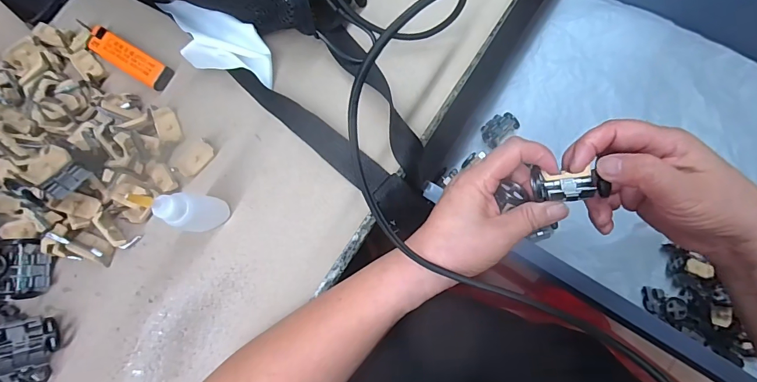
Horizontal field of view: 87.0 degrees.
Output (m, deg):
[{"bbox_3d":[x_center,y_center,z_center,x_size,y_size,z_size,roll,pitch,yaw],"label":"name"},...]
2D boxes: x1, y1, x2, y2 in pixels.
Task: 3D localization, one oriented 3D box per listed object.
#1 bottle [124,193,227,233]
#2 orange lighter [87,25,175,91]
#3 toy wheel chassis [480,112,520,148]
[{"bbox_3d":[-0.135,0.014,0.284,0.024,0.084,0.021,-26,81,2],"label":"bottle"},{"bbox_3d":[-0.218,-0.116,0.348,0.085,0.013,0.023,31,87,8],"label":"orange lighter"},{"bbox_3d":[0.170,-0.089,0.555,0.056,0.025,0.038,-35,80,1],"label":"toy wheel chassis"}]

